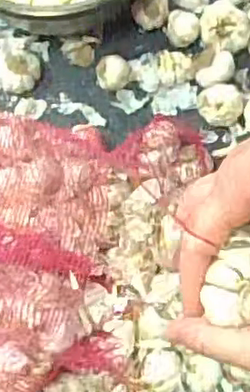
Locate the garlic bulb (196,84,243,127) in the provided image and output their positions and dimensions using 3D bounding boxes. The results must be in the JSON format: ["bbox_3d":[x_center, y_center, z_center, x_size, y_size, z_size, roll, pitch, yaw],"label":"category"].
[{"bbox_3d":[0.107,-0.102,0.755,0.052,0.037,0.044,7,70,4],"label":"garlic bulb"}]

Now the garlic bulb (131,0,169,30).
[{"bbox_3d":[0.030,-0.224,0.786,0.043,0.052,0.034,2,70,2],"label":"garlic bulb"}]

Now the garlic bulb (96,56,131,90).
[{"bbox_3d":[-0.015,-0.144,0.768,0.037,0.033,0.039,-11,70,-3],"label":"garlic bulb"}]

